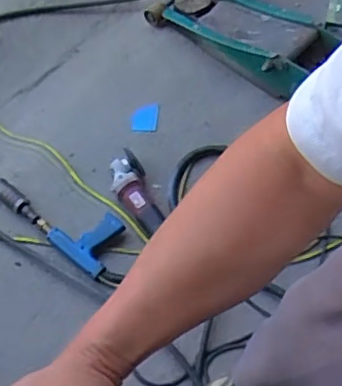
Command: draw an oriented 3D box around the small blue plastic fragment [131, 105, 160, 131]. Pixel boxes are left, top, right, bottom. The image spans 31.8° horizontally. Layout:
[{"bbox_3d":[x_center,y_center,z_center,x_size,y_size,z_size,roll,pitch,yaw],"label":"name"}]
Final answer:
[{"bbox_3d":[-0.071,-0.208,1.653,0.069,0.006,0.091,3,61,3],"label":"small blue plastic fragment"}]

